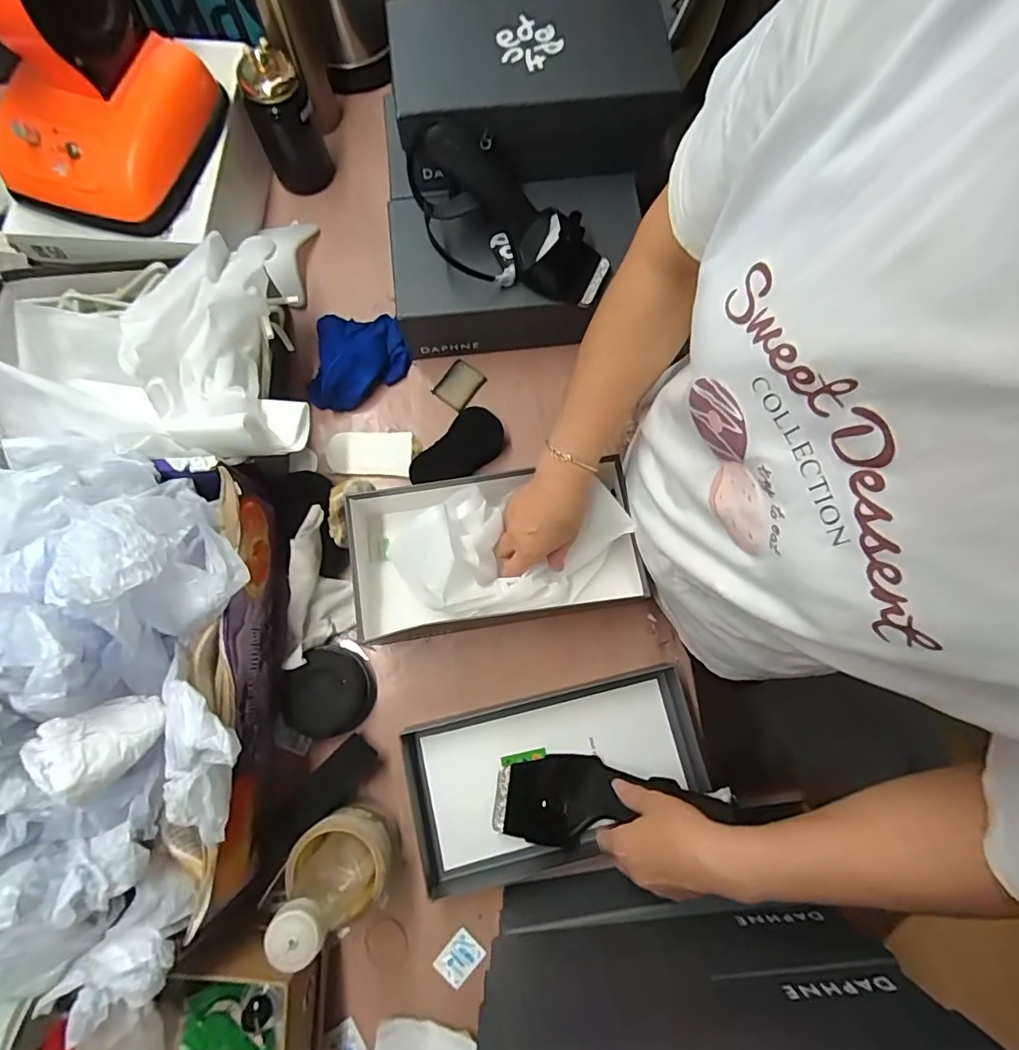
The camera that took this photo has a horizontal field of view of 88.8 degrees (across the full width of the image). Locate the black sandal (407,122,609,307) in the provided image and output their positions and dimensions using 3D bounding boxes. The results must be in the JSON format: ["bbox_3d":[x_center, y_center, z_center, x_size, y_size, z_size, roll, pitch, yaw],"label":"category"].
[{"bbox_3d":[-0.008,-0.319,0.571,0.237,0.075,0.131,37,78,-10],"label":"black sandal"}]

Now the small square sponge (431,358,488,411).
[{"bbox_3d":[-0.065,-0.180,0.666,0.047,0.007,0.059,37,79,7],"label":"small square sponge"}]

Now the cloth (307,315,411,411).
[{"bbox_3d":[-0.187,-0.206,0.650,0.111,0.040,0.133,10,77,0],"label":"cloth"}]

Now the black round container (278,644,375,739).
[{"bbox_3d":[-0.197,0.182,0.560,0.088,0.027,0.094,0,77,-2],"label":"black round container"}]

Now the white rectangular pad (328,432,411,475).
[{"bbox_3d":[-0.170,-0.089,0.637,0.099,0.016,0.053,-2,77,-2],"label":"white rectangular pad"}]

